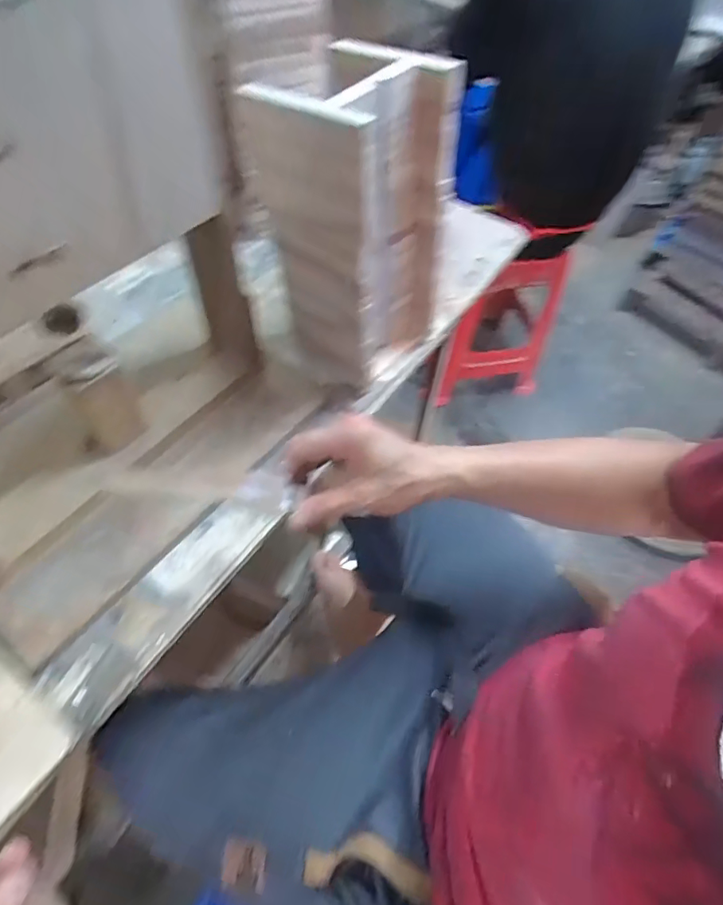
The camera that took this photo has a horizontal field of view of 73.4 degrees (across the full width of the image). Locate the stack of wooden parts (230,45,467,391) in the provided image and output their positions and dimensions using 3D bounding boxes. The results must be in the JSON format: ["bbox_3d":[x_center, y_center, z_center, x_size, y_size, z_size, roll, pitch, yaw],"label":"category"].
[{"bbox_3d":[-0.012,-0.261,0.600,0.173,0.343,0.181,40,61,20],"label":"stack of wooden parts"}]

